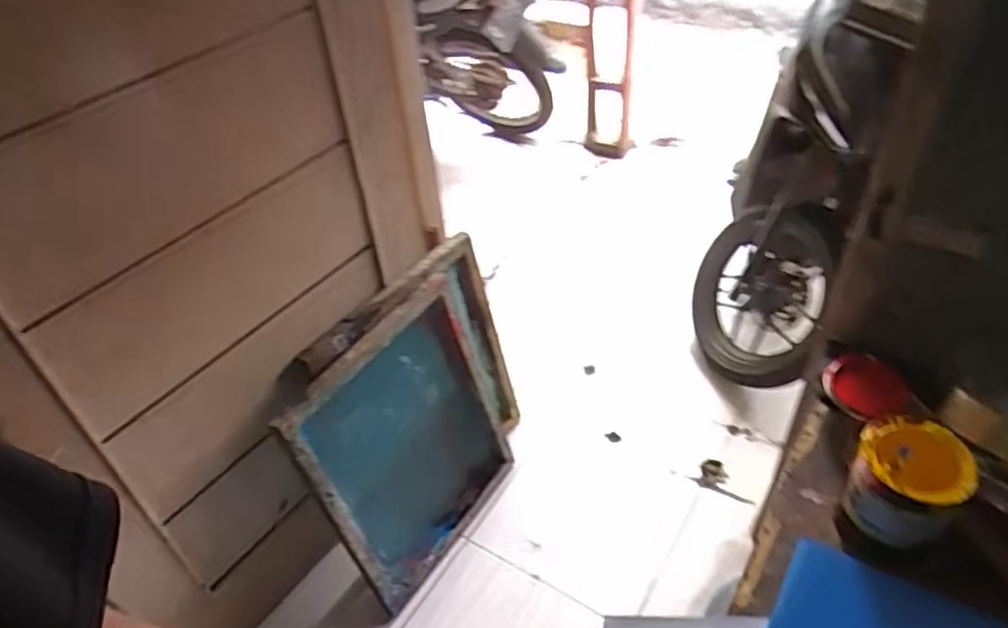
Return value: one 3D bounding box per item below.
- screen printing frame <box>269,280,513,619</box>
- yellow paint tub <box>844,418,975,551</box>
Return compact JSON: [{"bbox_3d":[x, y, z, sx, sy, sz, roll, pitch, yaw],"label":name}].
[{"bbox_3d":[-0.186,0.270,1.445,0.051,0.562,0.469,13,45,40],"label":"screen printing frame"},{"bbox_3d":[0.450,0.188,0.780,0.108,0.108,0.110,-3,42,3],"label":"yellow paint tub"}]

